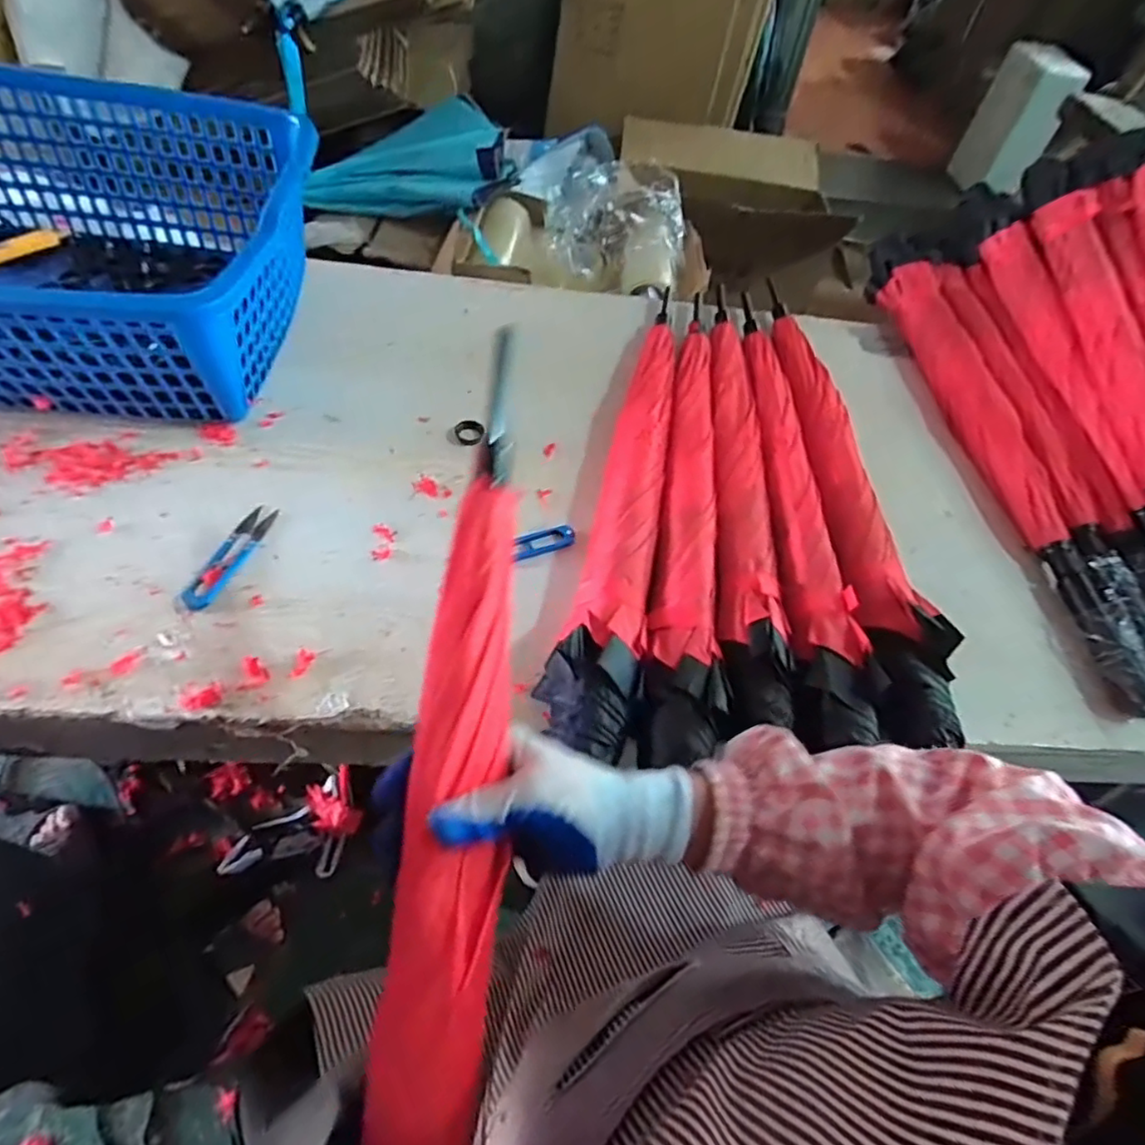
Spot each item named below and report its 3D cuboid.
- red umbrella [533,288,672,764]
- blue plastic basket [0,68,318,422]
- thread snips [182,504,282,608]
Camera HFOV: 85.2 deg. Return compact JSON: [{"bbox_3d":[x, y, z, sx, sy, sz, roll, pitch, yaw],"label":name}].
[{"bbox_3d":[0.056,-0.089,0.605,0.074,0.045,0.564,12,56,3],"label":"red umbrella"},{"bbox_3d":[-0.506,-0.326,0.616,0.455,0.174,0.352,0,56,-5],"label":"blue plastic basket"},{"bbox_3d":[-0.301,-0.015,0.552,0.026,0.010,0.114,16,56,6],"label":"thread snips"}]

